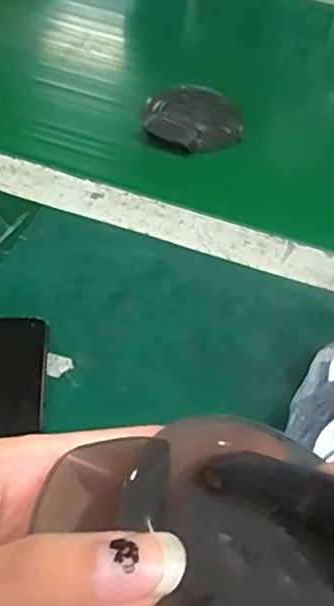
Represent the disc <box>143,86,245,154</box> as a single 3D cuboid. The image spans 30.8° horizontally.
[{"bbox_3d":[0.023,-0.160,0.530,0.085,0.018,0.072,-2,53,-7],"label":"disc"}]

